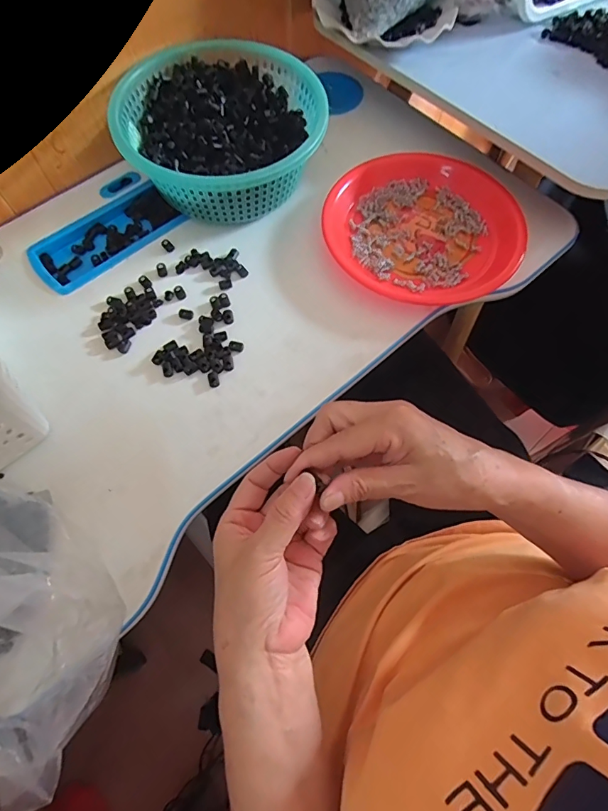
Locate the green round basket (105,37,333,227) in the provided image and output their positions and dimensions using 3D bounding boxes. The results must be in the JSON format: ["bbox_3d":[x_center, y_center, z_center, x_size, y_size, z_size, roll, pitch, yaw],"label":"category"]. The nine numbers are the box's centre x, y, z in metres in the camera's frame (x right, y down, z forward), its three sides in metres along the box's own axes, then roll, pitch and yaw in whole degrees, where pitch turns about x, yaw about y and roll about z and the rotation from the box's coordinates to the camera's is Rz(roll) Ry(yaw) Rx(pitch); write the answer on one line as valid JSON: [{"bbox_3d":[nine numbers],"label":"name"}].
[{"bbox_3d":[-0.097,-0.321,0.527,0.224,0.083,0.225,0,67,0],"label":"green round basket"}]

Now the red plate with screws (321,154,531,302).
[{"bbox_3d":[0.137,-0.211,0.516,0.223,0.021,0.211,0,67,0],"label":"red plate with screws"}]

